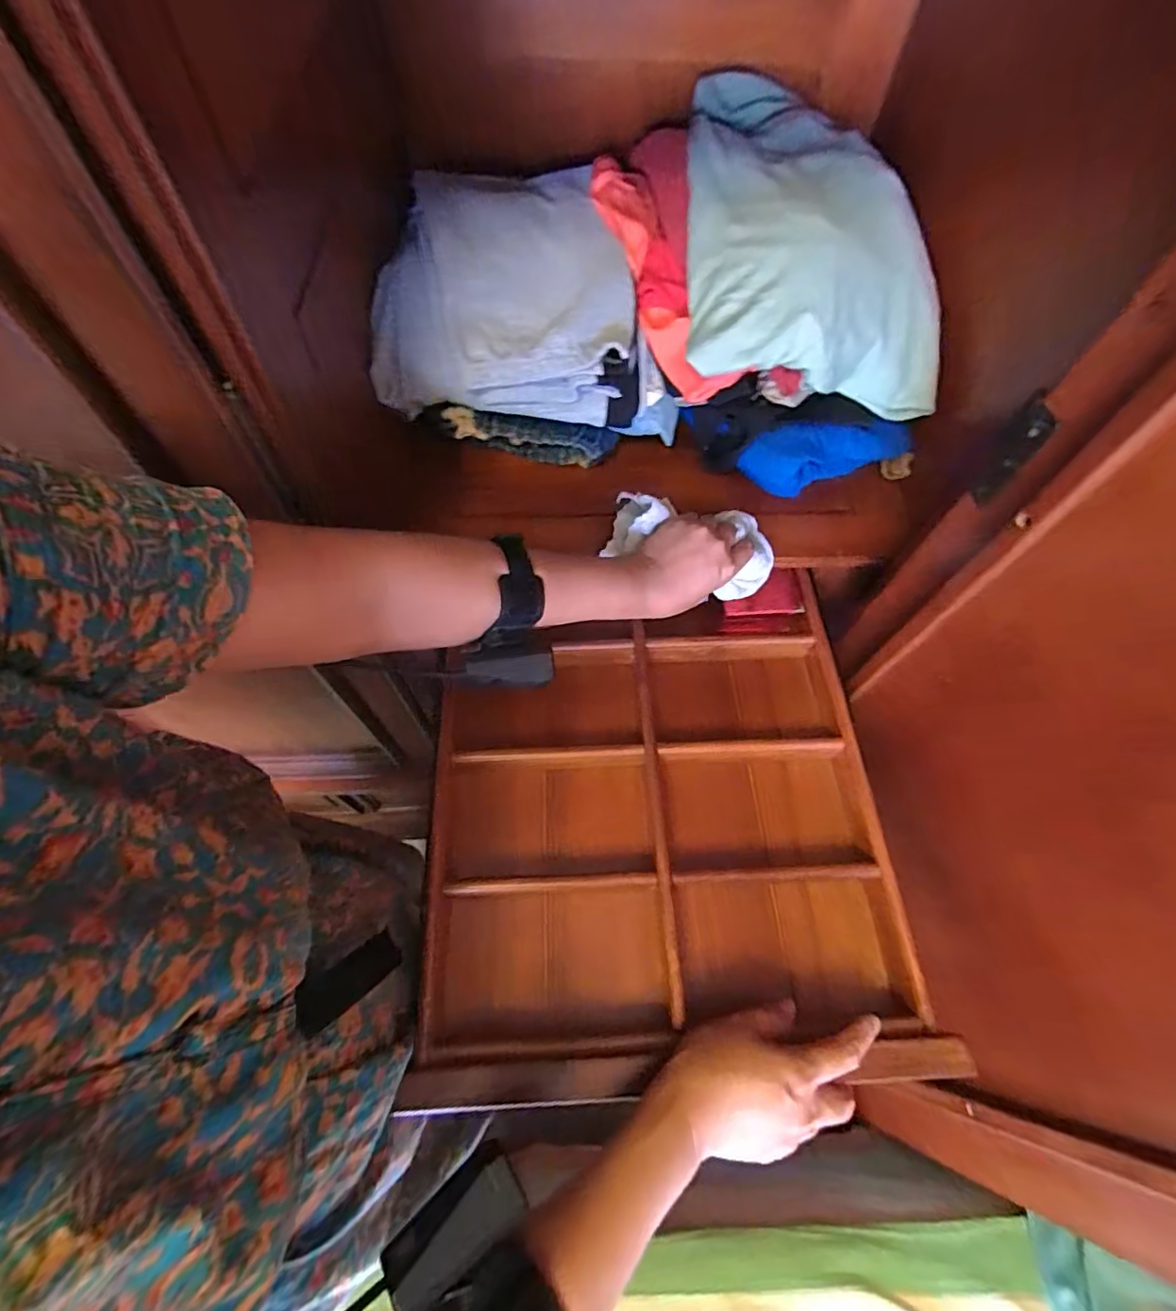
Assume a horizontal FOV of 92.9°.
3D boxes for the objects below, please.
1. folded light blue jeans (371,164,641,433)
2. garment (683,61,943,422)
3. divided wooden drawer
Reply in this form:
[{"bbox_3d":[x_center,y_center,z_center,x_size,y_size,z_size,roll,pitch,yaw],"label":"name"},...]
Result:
[{"bbox_3d":[-0.073,-0.363,0.558,0.231,0.096,0.262,4,62,0],"label":"folded light blue jeans"},{"bbox_3d":[0.224,-0.407,0.561,0.252,0.133,0.373,3,62,0],"label":"garment"},{"bbox_3d":[0.061,0.149,0.517,0.380,0.102,0.392,-2,62,-3],"label":"divided wooden drawer"}]

